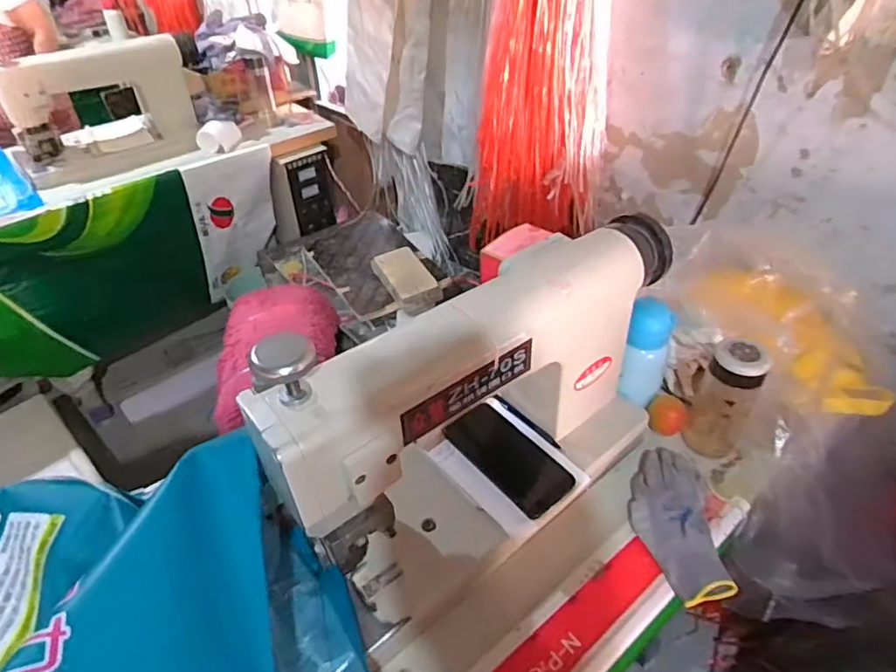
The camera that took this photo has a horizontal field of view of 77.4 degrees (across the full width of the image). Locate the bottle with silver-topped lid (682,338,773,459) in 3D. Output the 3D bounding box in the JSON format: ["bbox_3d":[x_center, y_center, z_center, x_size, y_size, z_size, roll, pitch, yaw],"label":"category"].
[{"bbox_3d":[0.363,0.086,0.734,0.065,0.177,0.058,24,48,27],"label":"bottle with silver-topped lid"}]

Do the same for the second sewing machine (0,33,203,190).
[{"bbox_3d":[-0.949,-0.638,1.557,0.506,0.274,0.189,-25,46,-23],"label":"second sewing machine"}]

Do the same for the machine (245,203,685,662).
[{"bbox_3d":[0.060,0.082,0.646,0.491,0.371,0.181,-33,50,-30],"label":"machine"}]

